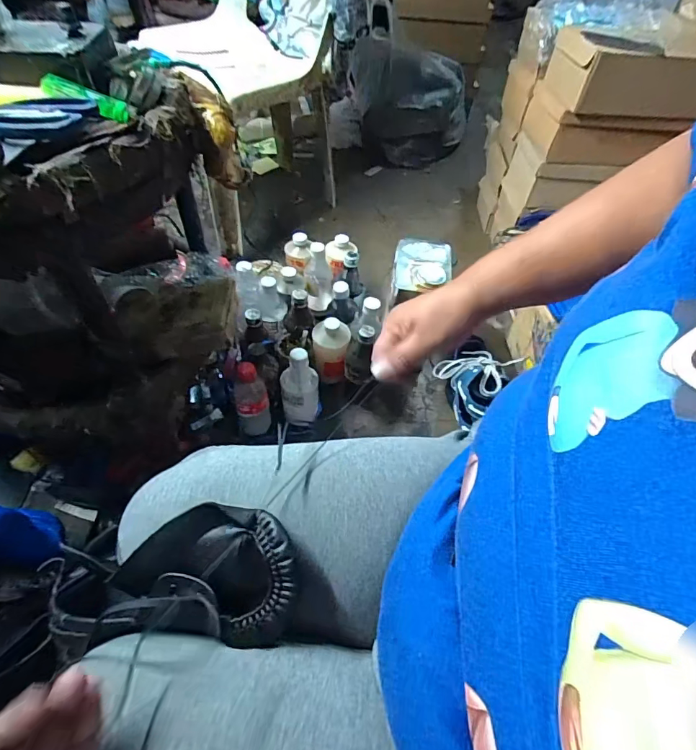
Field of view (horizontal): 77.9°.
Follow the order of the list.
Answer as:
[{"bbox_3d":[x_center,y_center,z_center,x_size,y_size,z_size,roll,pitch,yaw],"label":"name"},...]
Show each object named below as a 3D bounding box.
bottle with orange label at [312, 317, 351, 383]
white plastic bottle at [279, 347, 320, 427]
[{"bbox_3d":[-0.034,-0.047,0.858,0.072,0.131,0.058,1,53,-4],"label":"bottle with orange label"},{"bbox_3d":[-0.087,0.024,0.781,0.066,0.160,0.060,2,53,-3],"label":"white plastic bottle"}]

